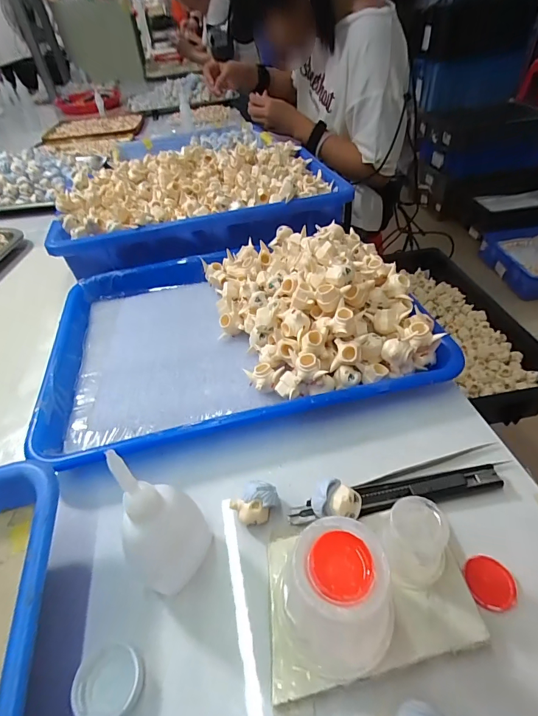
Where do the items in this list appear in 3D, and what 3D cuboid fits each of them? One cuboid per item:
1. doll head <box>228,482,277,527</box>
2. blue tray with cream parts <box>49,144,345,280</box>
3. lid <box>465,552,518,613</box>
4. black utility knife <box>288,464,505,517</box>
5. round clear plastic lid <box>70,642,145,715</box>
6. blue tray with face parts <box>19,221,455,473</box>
[{"bbox_3d":[-0.008,0.092,0.232,0.026,0.024,0.020,-34,51,-27],"label":"doll head"},{"bbox_3d":[-0.096,-0.220,0.518,0.366,0.070,0.235,-15,45,-10],"label":"blue tray with cream parts"},{"bbox_3d":[0.119,0.120,0.200,0.025,0.004,0.026,9,46,14],"label":"lid"},{"bbox_3d":[0.082,0.087,0.236,0.132,0.009,0.018,-10,44,-5],"label":"black utility knife"},{"bbox_3d":[-0.078,0.156,0.179,0.033,0.008,0.029,13,47,18],"label":"round clear plastic lid"},{"bbox_3d":[-0.032,-0.044,0.340,0.326,0.059,0.247,-11,45,-7],"label":"blue tray with face parts"}]

